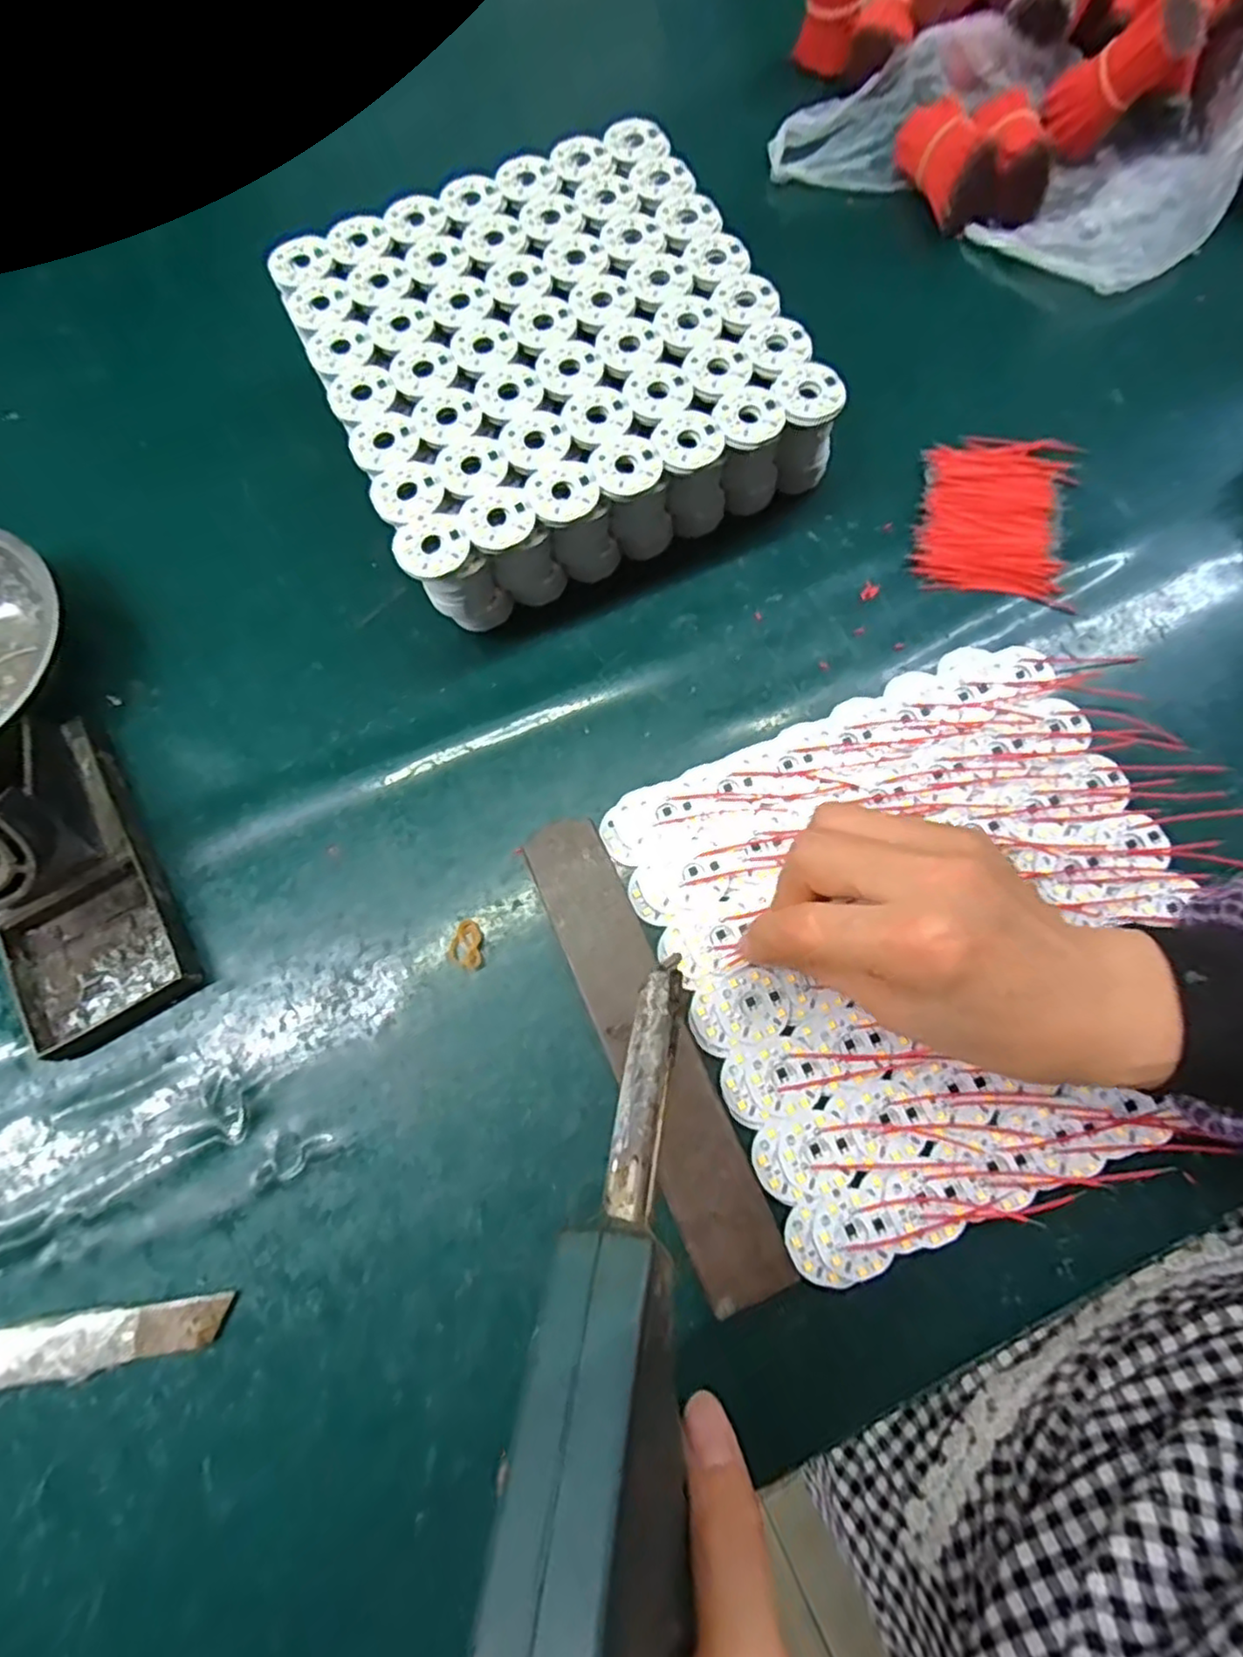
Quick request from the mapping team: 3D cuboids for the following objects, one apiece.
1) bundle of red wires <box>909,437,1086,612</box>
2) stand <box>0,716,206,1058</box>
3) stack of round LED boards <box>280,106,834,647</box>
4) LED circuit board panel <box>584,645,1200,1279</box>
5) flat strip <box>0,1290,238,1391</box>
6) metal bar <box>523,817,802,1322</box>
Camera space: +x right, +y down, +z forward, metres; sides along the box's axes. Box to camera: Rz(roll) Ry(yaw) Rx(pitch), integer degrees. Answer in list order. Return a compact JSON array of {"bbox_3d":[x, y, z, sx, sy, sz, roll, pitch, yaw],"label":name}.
[{"bbox_3d":[0.198,-0.167,0.368,0.076,0.009,0.097,11,75,5],"label":"bundle of red wires"},{"bbox_3d":[-0.257,0.018,0.300,0.073,0.062,0.150,-31,75,-7],"label":"stand"},{"bbox_3d":[-0.035,-0.231,0.362,0.211,0.069,0.206,-25,75,-5],"label":"stack of round LED boards"},{"bbox_3d":[0.135,0.041,0.304,0.224,0.008,0.216,-23,75,-5],"label":"LED circuit board panel"},{"bbox_3d":[-0.206,0.202,0.271,0.101,0.012,0.021,-8,74,0],"label":"flat strip"},{"bbox_3d":[0.010,0.089,0.291,0.041,0.016,0.199,-22,75,-4],"label":"metal bar"}]

